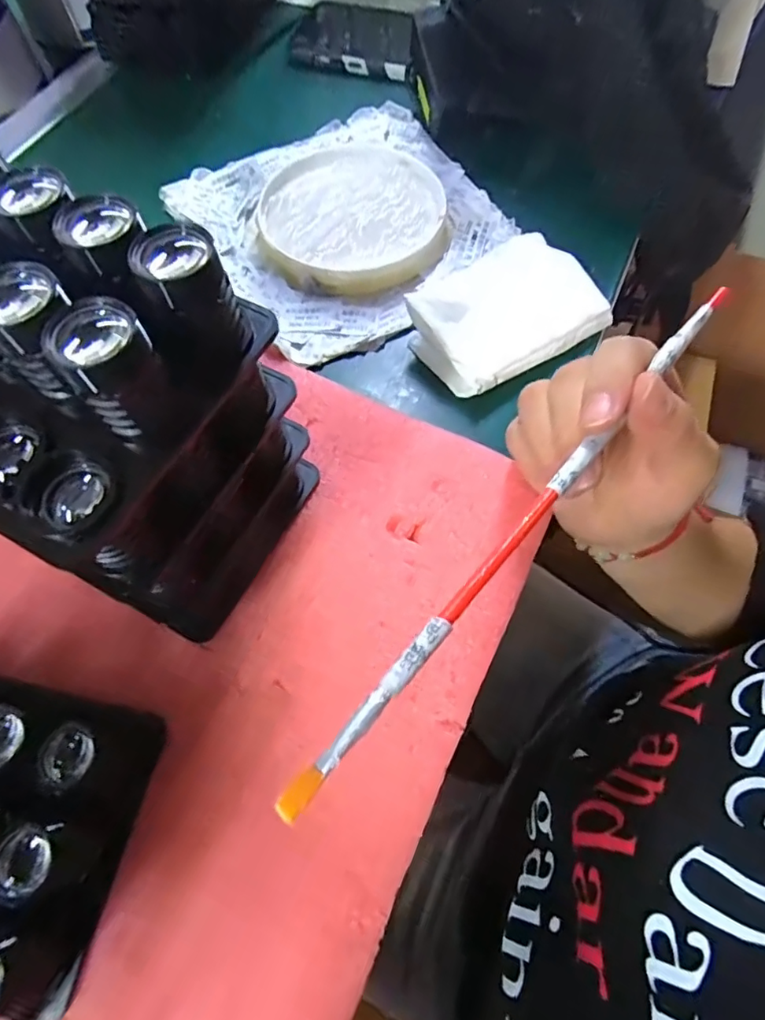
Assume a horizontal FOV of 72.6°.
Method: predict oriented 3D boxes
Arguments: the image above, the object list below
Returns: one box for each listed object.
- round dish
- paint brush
[{"bbox_3d":[-0.019,-0.191,0.338,0.120,0.016,0.119,-1,65,2],"label":"round dish"},{"bbox_3d":[0.056,-0.006,0.167,0.006,0.004,0.239,38,67,17],"label":"paint brush"}]

